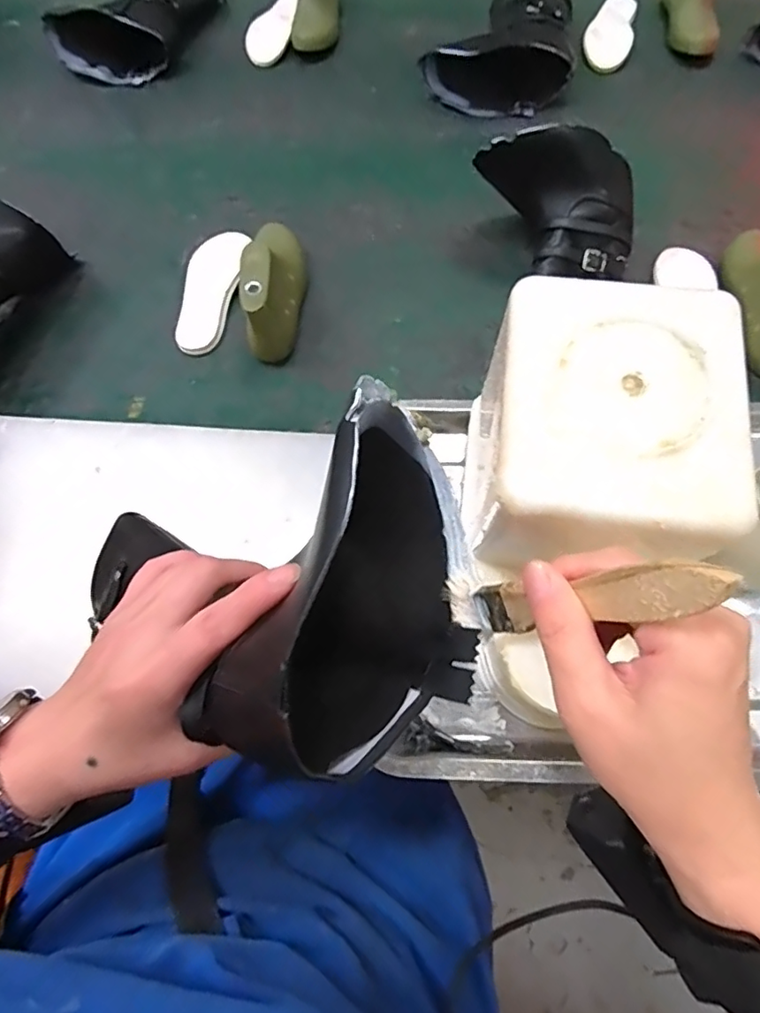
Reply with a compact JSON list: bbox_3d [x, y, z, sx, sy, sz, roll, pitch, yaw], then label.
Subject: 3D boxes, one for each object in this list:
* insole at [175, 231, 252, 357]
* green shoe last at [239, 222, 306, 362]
[{"bbox_3d":[-0.188,-0.238,0.608,0.059,0.009,0.157,6,73,6],"label":"insole"},{"bbox_3d":[-0.108,-0.222,0.566,0.046,0.086,0.135,0,68,2],"label":"green shoe last"}]

